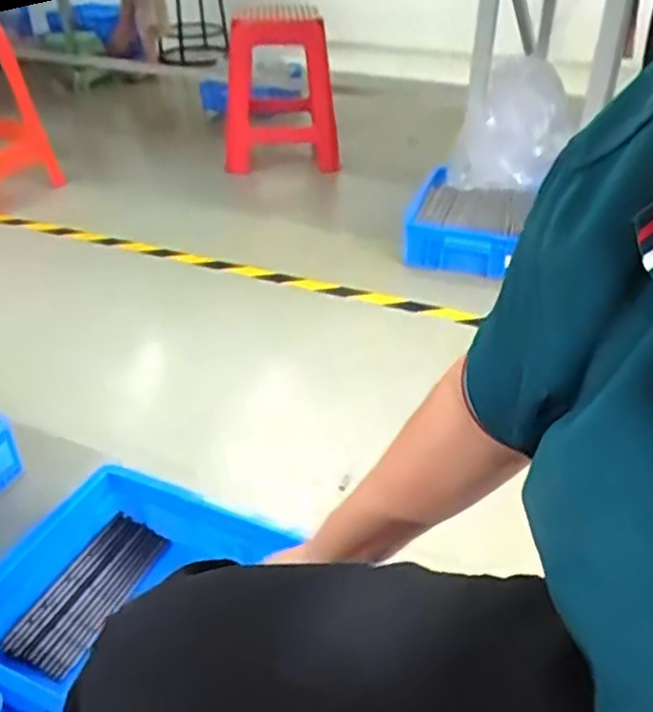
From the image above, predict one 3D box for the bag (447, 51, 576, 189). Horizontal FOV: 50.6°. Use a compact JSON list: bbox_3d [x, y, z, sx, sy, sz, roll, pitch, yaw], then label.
[{"bbox_3d":[0.436,-0.536,1.629,0.244,0.291,0.178,15,38,20],"label":"bag"}]

